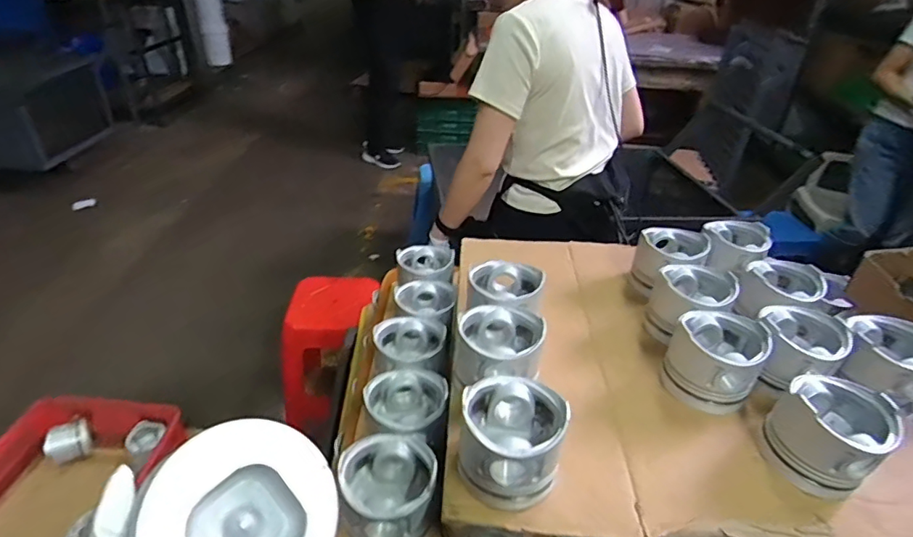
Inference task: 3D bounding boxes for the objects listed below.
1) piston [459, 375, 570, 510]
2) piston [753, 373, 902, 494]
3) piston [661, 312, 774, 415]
[{"bbox_3d":[0.055,0.176,0.540,0.097,0.093,0.096,2,34,-1],"label":"piston"},{"bbox_3d":[0.402,0.174,0.573,0.104,0.083,0.098,2,34,-1],"label":"piston"},{"bbox_3d":[0.318,0.114,0.661,0.105,0.088,0.104,25,40,29],"label":"piston"}]

